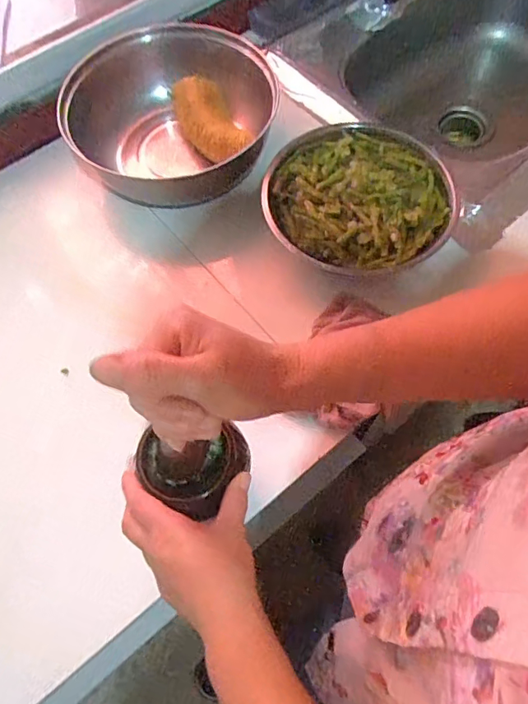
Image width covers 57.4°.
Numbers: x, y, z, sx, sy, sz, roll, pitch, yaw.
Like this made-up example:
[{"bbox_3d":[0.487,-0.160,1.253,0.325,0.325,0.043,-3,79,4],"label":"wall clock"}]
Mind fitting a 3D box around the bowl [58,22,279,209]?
[{"bbox_3d":[-0.119,-0.309,0.645,0.232,0.112,0.228,-1,66,2],"label":"bowl"}]

